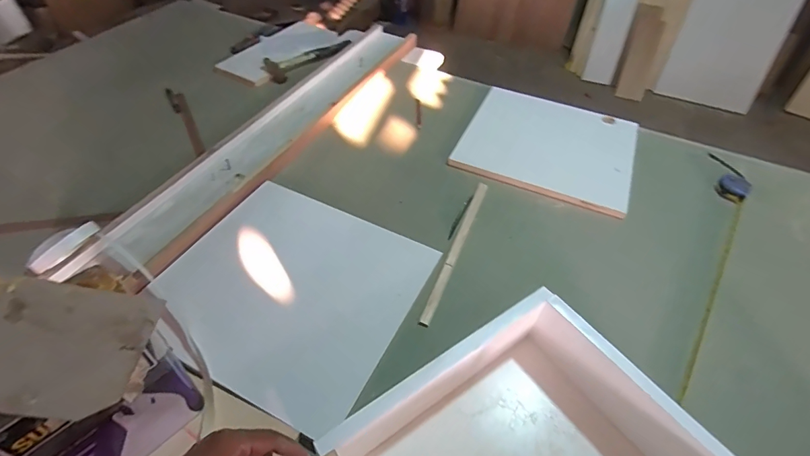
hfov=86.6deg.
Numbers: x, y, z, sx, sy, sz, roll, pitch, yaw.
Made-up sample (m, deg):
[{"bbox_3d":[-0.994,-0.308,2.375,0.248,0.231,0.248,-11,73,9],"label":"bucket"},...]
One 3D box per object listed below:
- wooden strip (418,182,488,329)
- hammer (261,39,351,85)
[{"bbox_3d":[0.105,0.032,0.853,0.020,0.016,0.388,18,49,14],"label":"wooden strip"},{"bbox_3d":[-0.305,-0.533,1.334,0.084,0.033,0.306,32,54,24],"label":"hammer"}]

